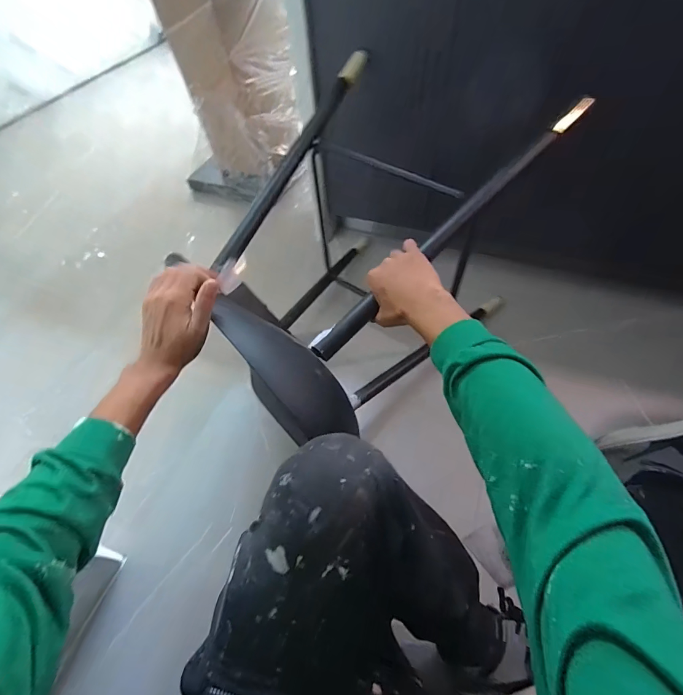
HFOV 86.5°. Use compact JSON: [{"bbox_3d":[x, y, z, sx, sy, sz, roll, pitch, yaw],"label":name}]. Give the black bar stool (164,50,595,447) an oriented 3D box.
[{"bbox_3d":[0.047,-0.134,0.718,0.431,0.447,0.582,28,61,23],"label":"black bar stool"}]

